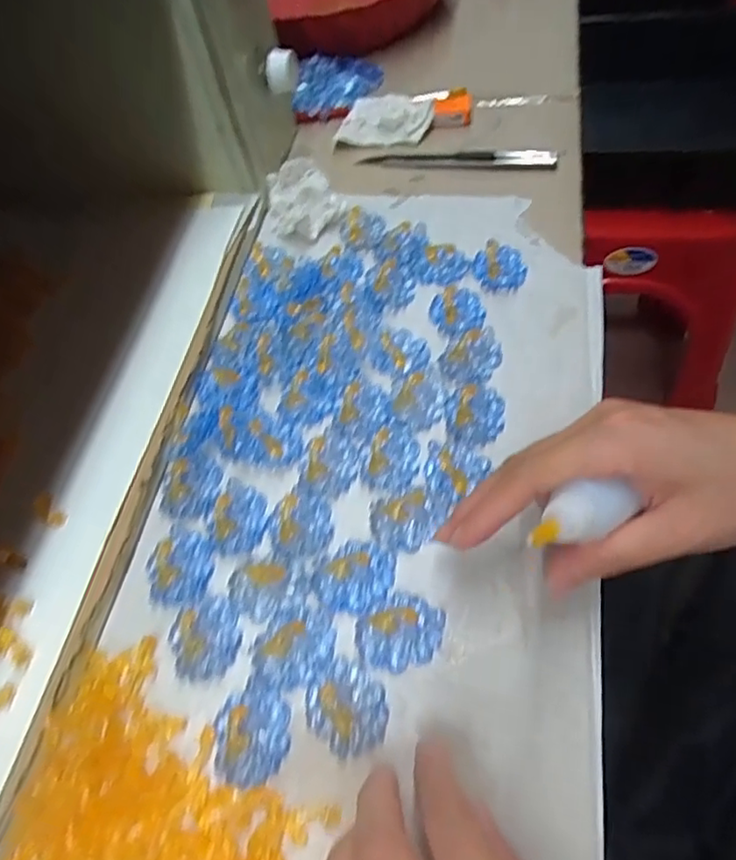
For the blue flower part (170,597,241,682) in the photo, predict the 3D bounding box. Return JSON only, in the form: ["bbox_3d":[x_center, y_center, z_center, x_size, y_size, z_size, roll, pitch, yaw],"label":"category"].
[{"bbox_3d":[-0.072,0.092,0.264,0.030,0.008,0.033,-4,56,6],"label":"blue flower part"}]

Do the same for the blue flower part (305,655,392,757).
[{"bbox_3d":[-0.009,0.111,0.241,0.035,0.010,0.031,32,66,25],"label":"blue flower part"}]

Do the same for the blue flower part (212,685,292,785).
[{"bbox_3d":[-0.047,0.123,0.242,0.030,0.005,0.036,-6,56,4],"label":"blue flower part"}]

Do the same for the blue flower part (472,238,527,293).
[{"bbox_3d":[0.081,-0.100,0.363,0.031,0.011,0.033,-4,56,6],"label":"blue flower part"}]

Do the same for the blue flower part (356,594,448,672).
[{"bbox_3d":[0.014,0.087,0.257,0.036,0.006,0.031,-38,60,-16],"label":"blue flower part"}]

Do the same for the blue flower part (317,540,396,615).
[{"bbox_3d":[-0.006,0.066,0.271,0.030,0.004,0.035,37,68,27],"label":"blue flower part"}]

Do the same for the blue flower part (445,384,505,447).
[{"bbox_3d":[0.056,-0.008,0.314,0.030,0.008,0.038,-3,56,6],"label":"blue flower part"}]

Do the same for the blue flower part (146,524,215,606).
[{"bbox_3d":[-0.090,0.065,0.286,0.031,0.007,0.038,13,54,-1],"label":"blue flower part"}]

